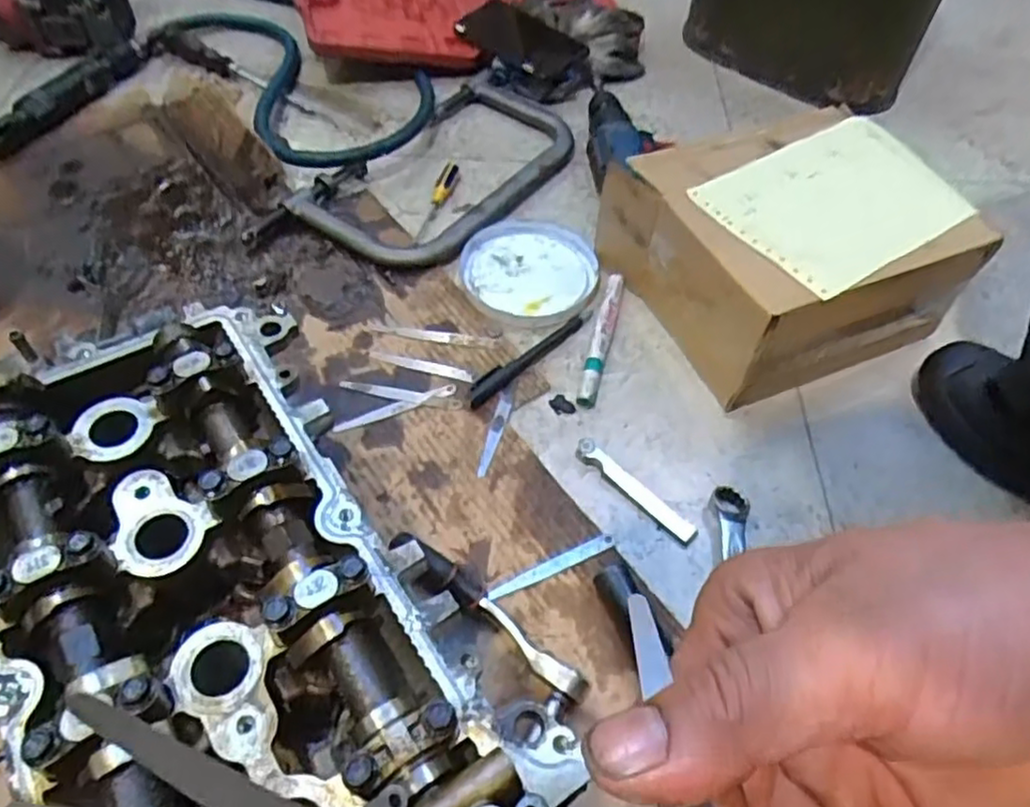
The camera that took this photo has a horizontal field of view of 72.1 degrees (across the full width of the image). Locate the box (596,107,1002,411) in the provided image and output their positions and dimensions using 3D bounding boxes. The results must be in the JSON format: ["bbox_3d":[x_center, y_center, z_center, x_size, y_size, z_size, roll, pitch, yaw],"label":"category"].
[{"bbox_3d":[0.230,-0.131,0.590,0.253,0.115,0.199,-21,58,-15],"label":"box"}]

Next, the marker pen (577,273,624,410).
[{"bbox_3d":[0.072,-0.054,0.585,0.016,0.015,0.139,13,56,8],"label":"marker pen"}]

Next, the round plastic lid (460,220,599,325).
[{"bbox_3d":[0.013,-0.122,0.636,0.118,0.011,0.121,1,55,-1],"label":"round plastic lid"}]

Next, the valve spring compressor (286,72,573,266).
[{"bbox_3d":[-0.060,-0.241,0.713,0.167,0.021,0.307,31,60,19],"label":"valve spring compressor"}]

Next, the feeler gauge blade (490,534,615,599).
[{"bbox_3d":[0.026,0.110,0.475,0.094,0.004,0.010,-21,72,-17],"label":"feeler gauge blade"}]

